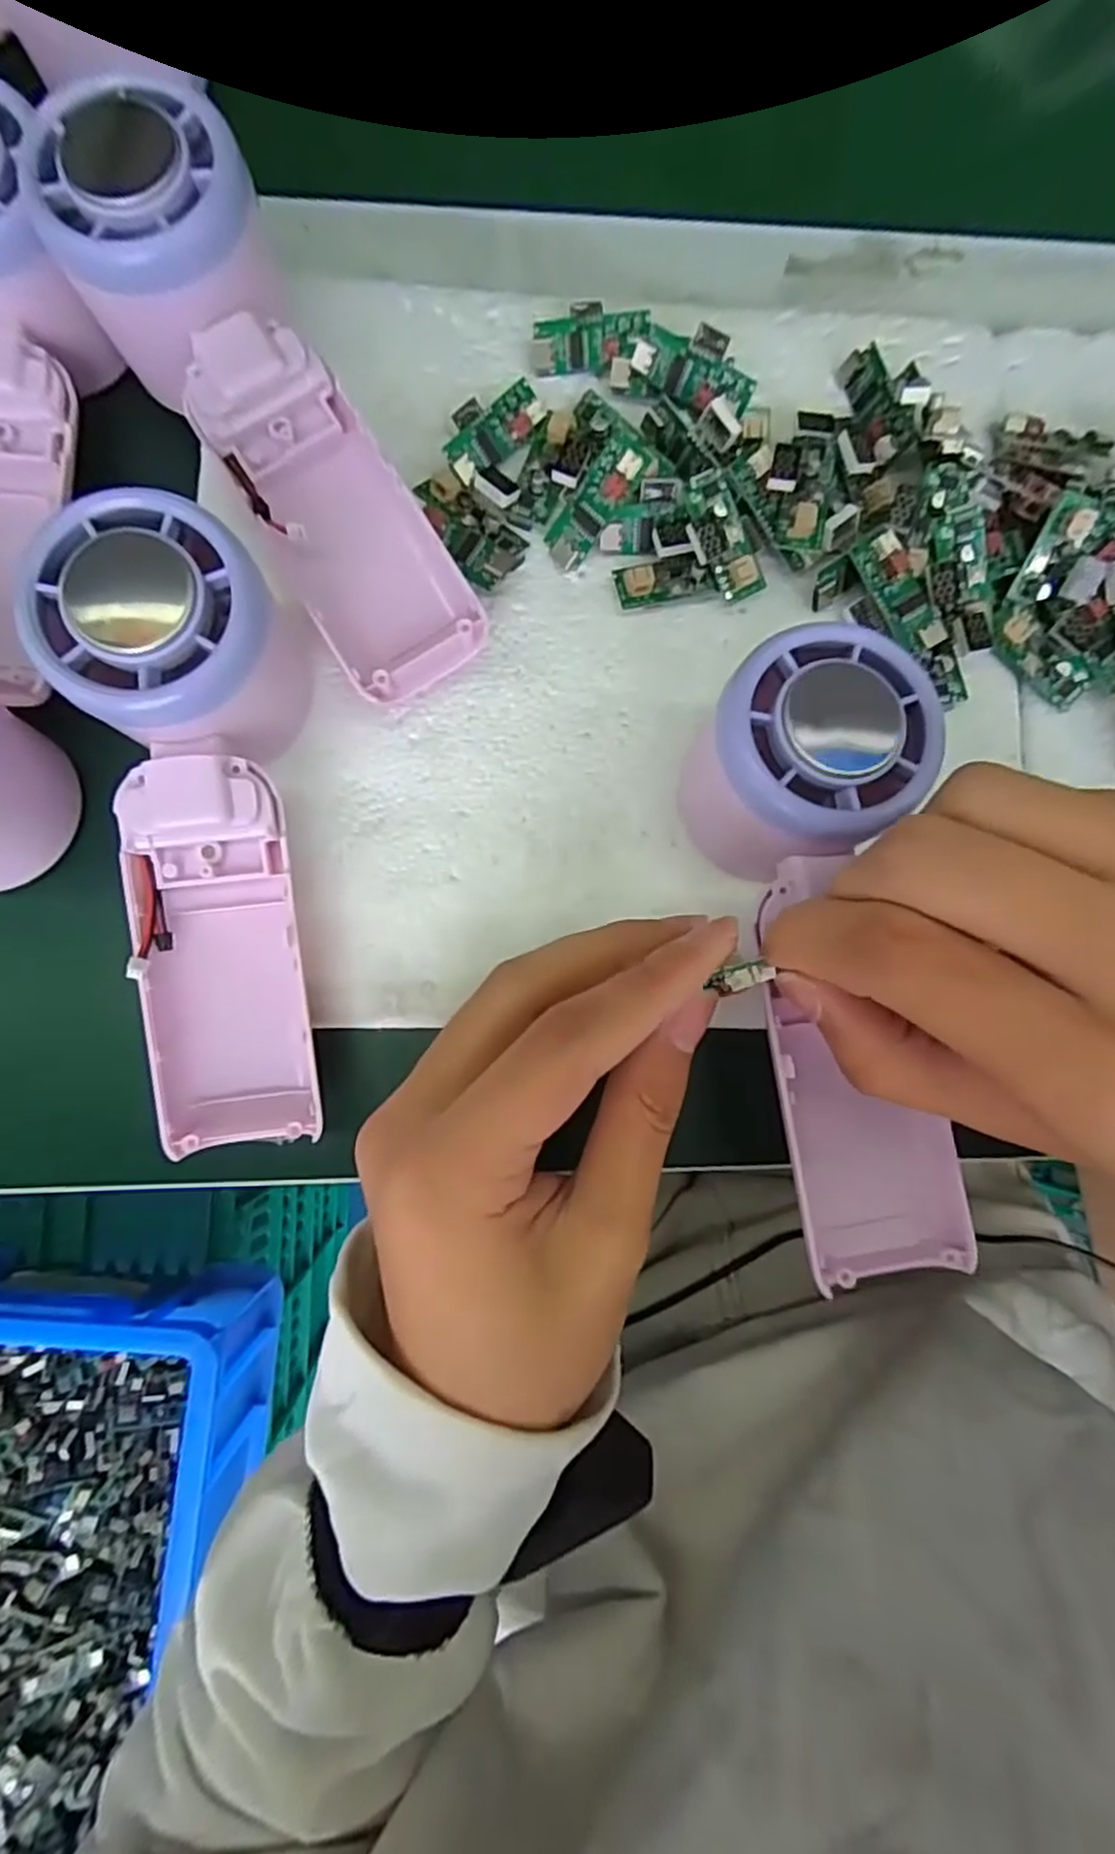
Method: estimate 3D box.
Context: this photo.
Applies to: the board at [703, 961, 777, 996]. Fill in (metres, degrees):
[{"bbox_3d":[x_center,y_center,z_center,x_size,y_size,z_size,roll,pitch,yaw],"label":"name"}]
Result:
[{"bbox_3d":[0.044,0.012,0.173,0.016,0.004,0.007,-9,83,-17],"label":"board"}]

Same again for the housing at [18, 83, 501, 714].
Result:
[{"bbox_3d":[-0.081,-0.145,0.211,0.054,0.037,0.167,-34,102,-7],"label":"housing"}]

